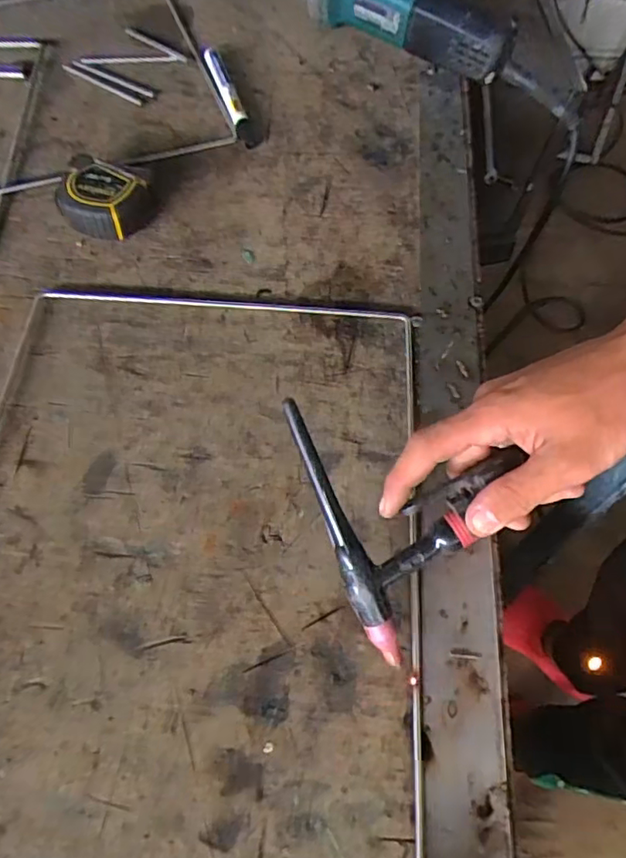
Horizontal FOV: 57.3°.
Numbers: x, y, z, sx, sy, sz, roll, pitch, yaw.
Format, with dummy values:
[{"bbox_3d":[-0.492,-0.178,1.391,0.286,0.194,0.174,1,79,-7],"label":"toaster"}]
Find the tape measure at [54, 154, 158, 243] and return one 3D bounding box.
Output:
[{"bbox_3d":[-0.176,-0.190,0.480,0.074,0.041,0.066,23,66,9],"label":"tape measure"}]

